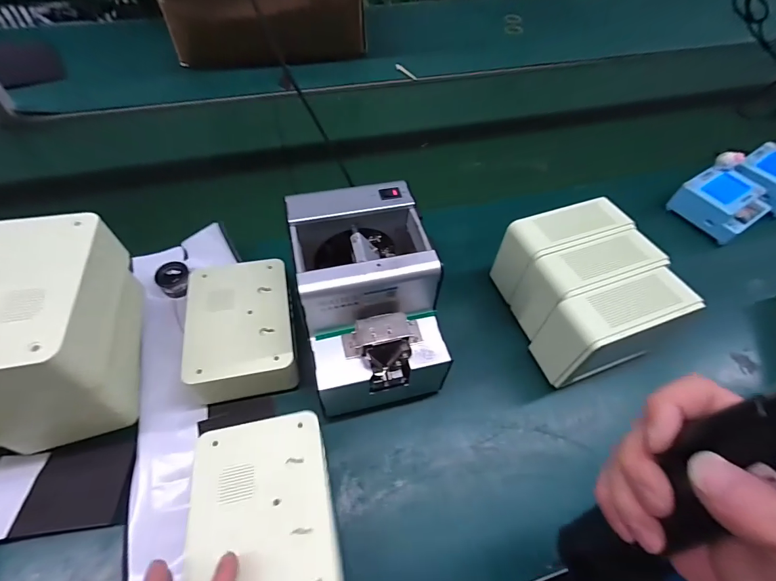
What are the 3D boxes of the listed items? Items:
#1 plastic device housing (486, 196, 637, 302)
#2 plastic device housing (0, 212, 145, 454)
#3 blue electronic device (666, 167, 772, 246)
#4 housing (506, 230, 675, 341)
[{"bbox_3d":[0.205,-0.050,0.464,0.137,0.094,0.059,-17,57,-14],"label":"plastic device housing"},{"bbox_3d":[-0.280,0.043,0.340,0.106,0.164,0.131,-6,55,-7],"label":"plastic device housing"},{"bbox_3d":[0.507,-0.133,0.580,0.110,0.047,0.102,-24,59,-18],"label":"blue electronic device"},{"bbox_3d":[0.220,-0.003,0.435,0.132,0.103,0.054,-16,56,-13],"label":"housing"}]

